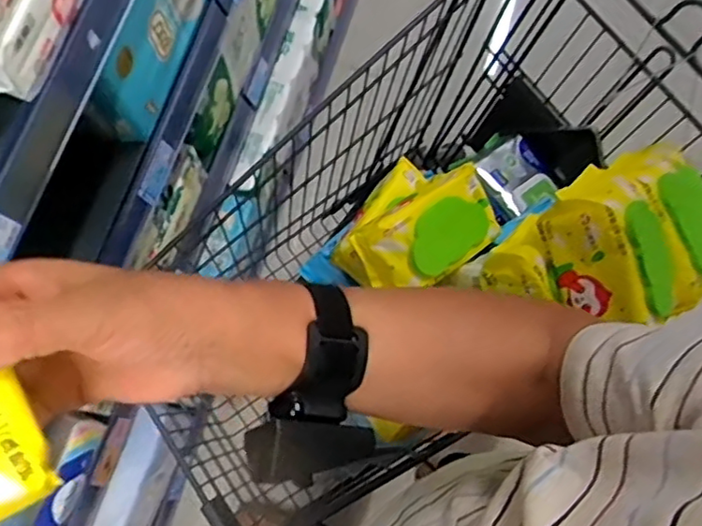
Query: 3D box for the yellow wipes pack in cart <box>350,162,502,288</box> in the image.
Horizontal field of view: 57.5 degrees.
[{"bbox_3d":[0.089,-0.037,0.726,0.182,0.065,0.096,-34,103,-21],"label":"yellow wipes pack in cart"}]

